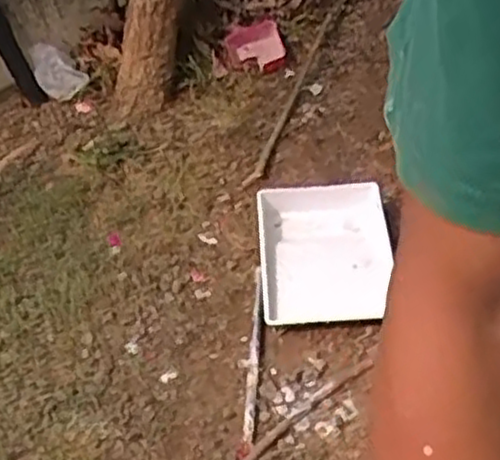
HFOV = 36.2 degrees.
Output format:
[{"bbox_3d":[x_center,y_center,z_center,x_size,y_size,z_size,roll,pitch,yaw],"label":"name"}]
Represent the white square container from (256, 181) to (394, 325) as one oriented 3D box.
[{"bbox_3d":[0.171,0.038,1.780,0.292,0.088,0.394,-4,45,2],"label":"white square container"}]

